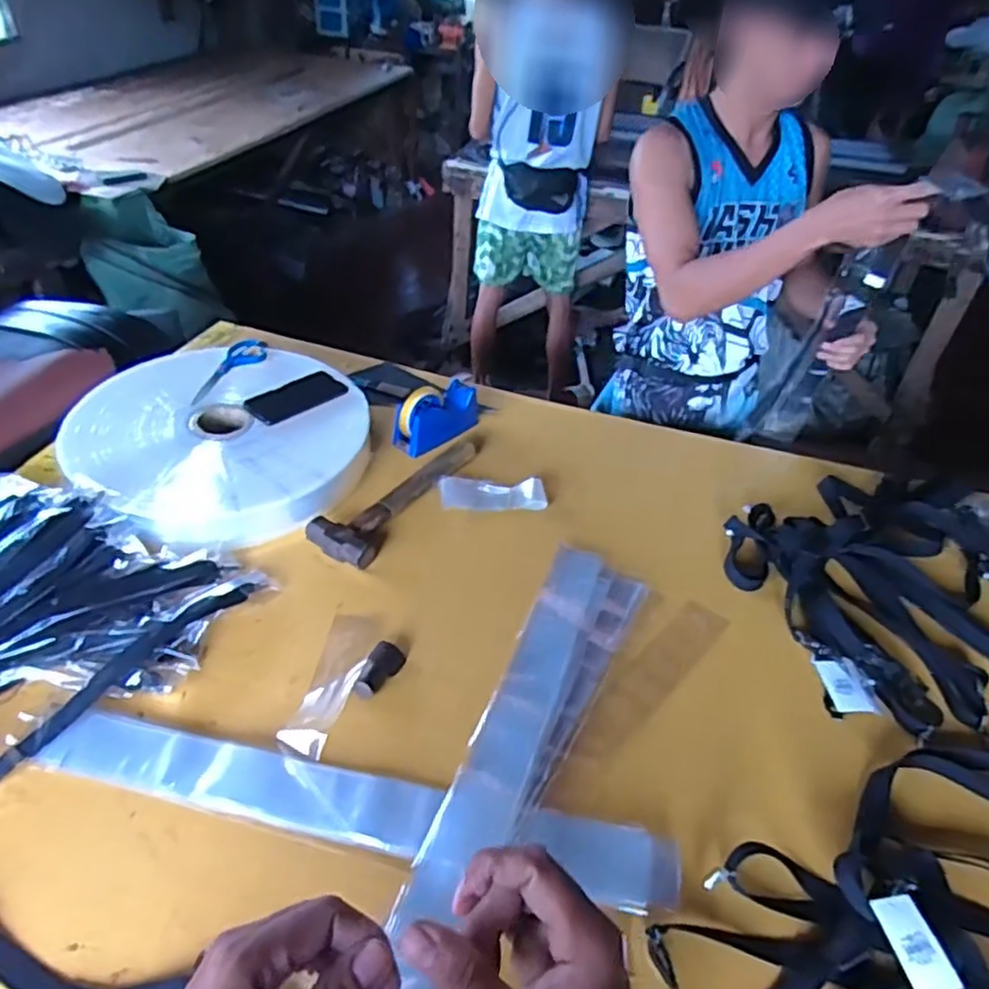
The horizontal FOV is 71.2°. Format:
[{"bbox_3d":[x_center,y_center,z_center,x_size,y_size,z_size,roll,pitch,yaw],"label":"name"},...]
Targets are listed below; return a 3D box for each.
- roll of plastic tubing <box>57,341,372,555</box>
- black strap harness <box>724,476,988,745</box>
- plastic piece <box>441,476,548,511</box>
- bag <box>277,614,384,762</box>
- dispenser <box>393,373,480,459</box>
[{"bbox_3d":[-0.418,-0.089,1.072,0.431,0.077,0.420,2,41,-2],"label":"roll of plastic tubing"},{"bbox_3d":[0.537,0.113,0.982,0.386,0.039,0.479,8,41,4],"label":"black strap harness"},{"bbox_3d":[-0.001,-0.003,1.104,0.164,0.015,0.072,0,41,-5],"label":"plastic piece"},{"bbox_3d":[-0.190,0.217,0.820,0.060,0.026,0.199,9,41,5],"label":"bag"},{"bbox_3d":[-0.096,-0.146,1.189,0.062,0.081,0.174,31,48,27],"label":"dispenser"}]

